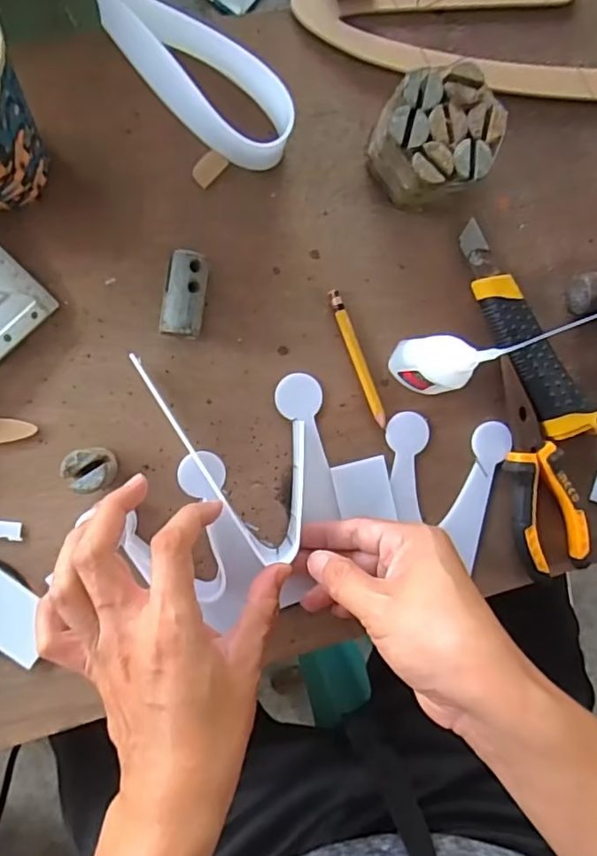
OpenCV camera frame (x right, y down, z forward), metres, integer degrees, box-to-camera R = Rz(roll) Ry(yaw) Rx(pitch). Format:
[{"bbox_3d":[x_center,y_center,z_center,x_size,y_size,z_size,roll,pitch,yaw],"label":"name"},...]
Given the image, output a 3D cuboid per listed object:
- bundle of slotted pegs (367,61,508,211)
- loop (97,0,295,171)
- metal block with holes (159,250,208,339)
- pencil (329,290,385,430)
[{"bbox_3d":[0.086,-0.183,0.371,0.070,0.052,0.069,-1,94,-9],"label":"bundle of slotted pegs"},{"bbox_3d":[-0.065,-0.212,0.352,0.134,0.050,0.045,32,86,-10],"label":"loop"},{"bbox_3d":[-0.070,-0.082,0.363,0.024,0.024,0.051,9,93,-10],"label":"metal block with holes"},{"bbox_3d":[0.041,-0.047,0.392,0.009,0.007,0.096,-22,97,-7],"label":"pencil"}]

